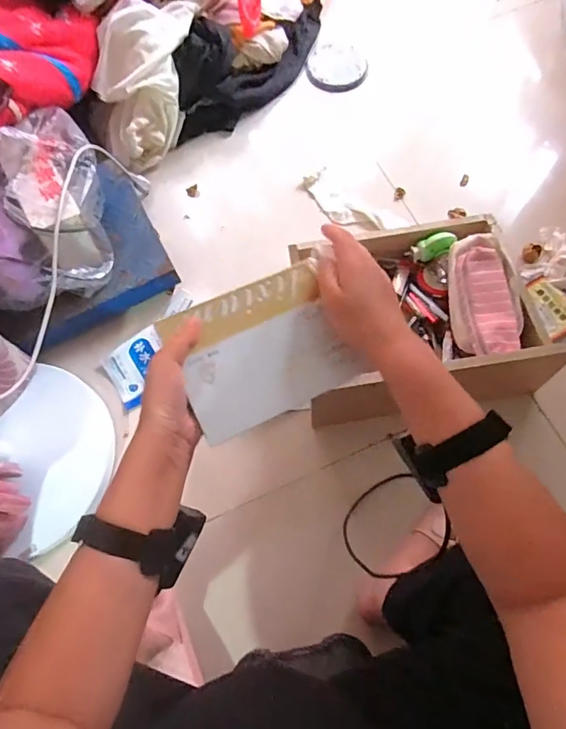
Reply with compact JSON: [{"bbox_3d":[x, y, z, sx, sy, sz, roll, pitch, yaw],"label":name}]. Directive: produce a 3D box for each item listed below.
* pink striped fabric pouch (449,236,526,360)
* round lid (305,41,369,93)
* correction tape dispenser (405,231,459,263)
[{"bbox_3d":[0.331,-0.108,0.750,0.103,0.048,0.217,2,70,4],"label":"pink striped fabric pouch"},{"bbox_3d":[0.127,-0.695,1.072,0.135,0.023,0.133,-1,70,3],"label":"round lid"},{"bbox_3d":[0.269,-0.212,0.831,0.085,0.023,0.037,-23,68,24],"label":"correction tape dispenser"}]

